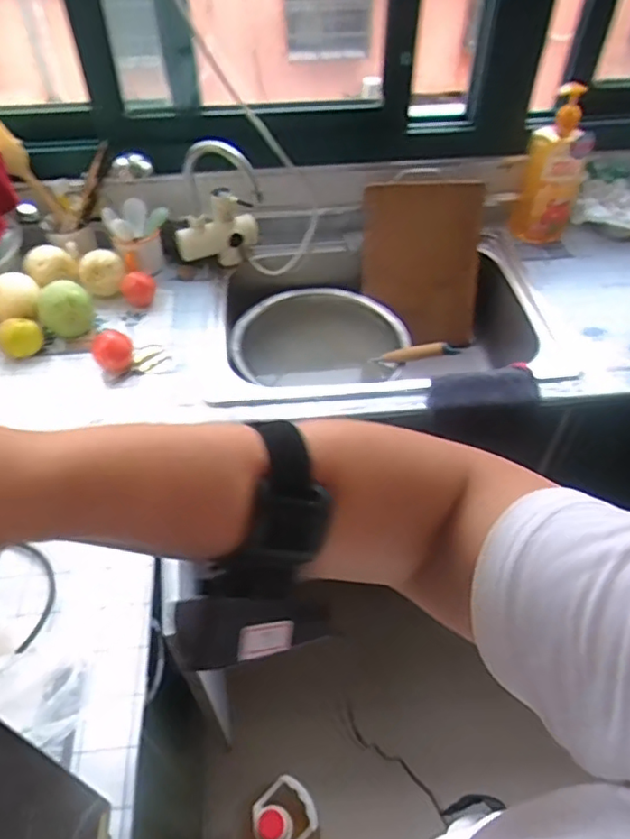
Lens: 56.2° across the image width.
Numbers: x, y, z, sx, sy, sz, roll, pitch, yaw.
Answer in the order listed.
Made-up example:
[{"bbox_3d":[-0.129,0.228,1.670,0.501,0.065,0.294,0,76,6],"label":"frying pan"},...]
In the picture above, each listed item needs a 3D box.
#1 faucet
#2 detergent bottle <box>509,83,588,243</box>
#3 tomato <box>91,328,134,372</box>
[{"bbox_3d":[-0.184,-0.384,1.084,0.161,0.260,0.117,-8,49,-7],"label":"faucet"},{"bbox_3d":[0.473,-0.497,1.163,0.111,0.292,0.093,18,51,16],"label":"detergent bottle"},{"bbox_3d":[-0.330,-0.109,0.964,0.063,0.056,0.054,-20,51,-17],"label":"tomato"}]

